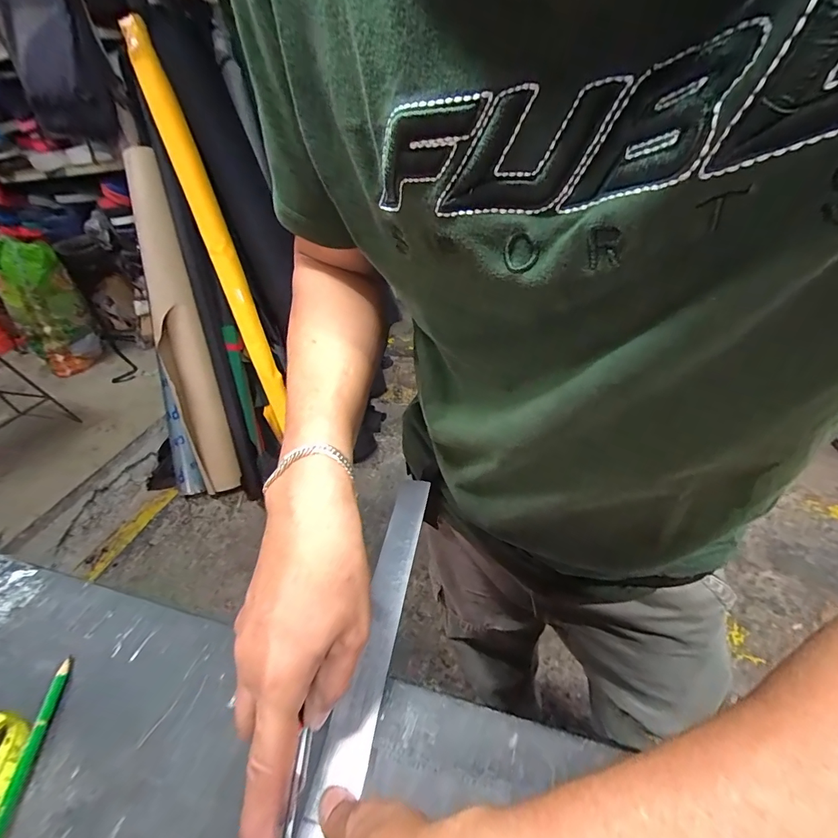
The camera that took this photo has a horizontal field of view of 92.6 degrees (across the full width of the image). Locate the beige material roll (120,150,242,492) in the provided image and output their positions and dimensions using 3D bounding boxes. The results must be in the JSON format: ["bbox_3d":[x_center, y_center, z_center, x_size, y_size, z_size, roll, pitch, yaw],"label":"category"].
[{"bbox_3d":[-0.868,-0.320,1.471,0.166,1.252,0.118,-7,13,-2],"label":"beige material roll"}]

